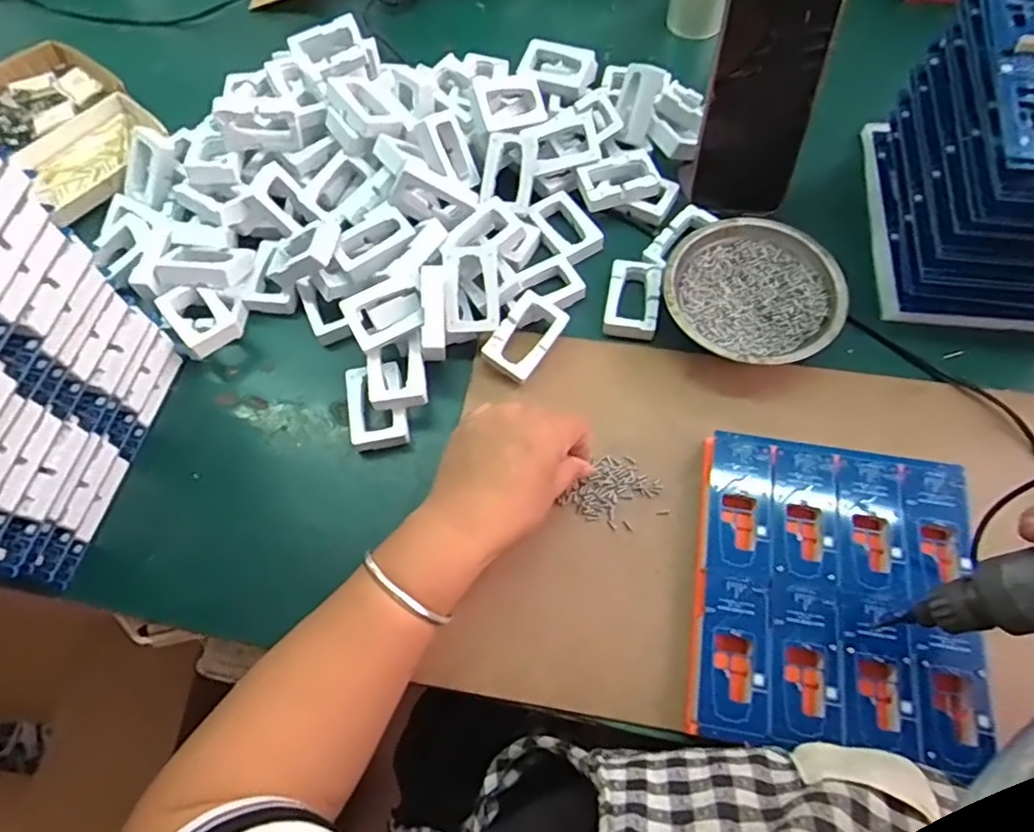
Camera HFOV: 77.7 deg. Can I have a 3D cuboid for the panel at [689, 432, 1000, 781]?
[{"bbox_3d":[0.193,0.104,0.394,0.157,0.022,0.183,8,65,6],"label":"panel"}]

